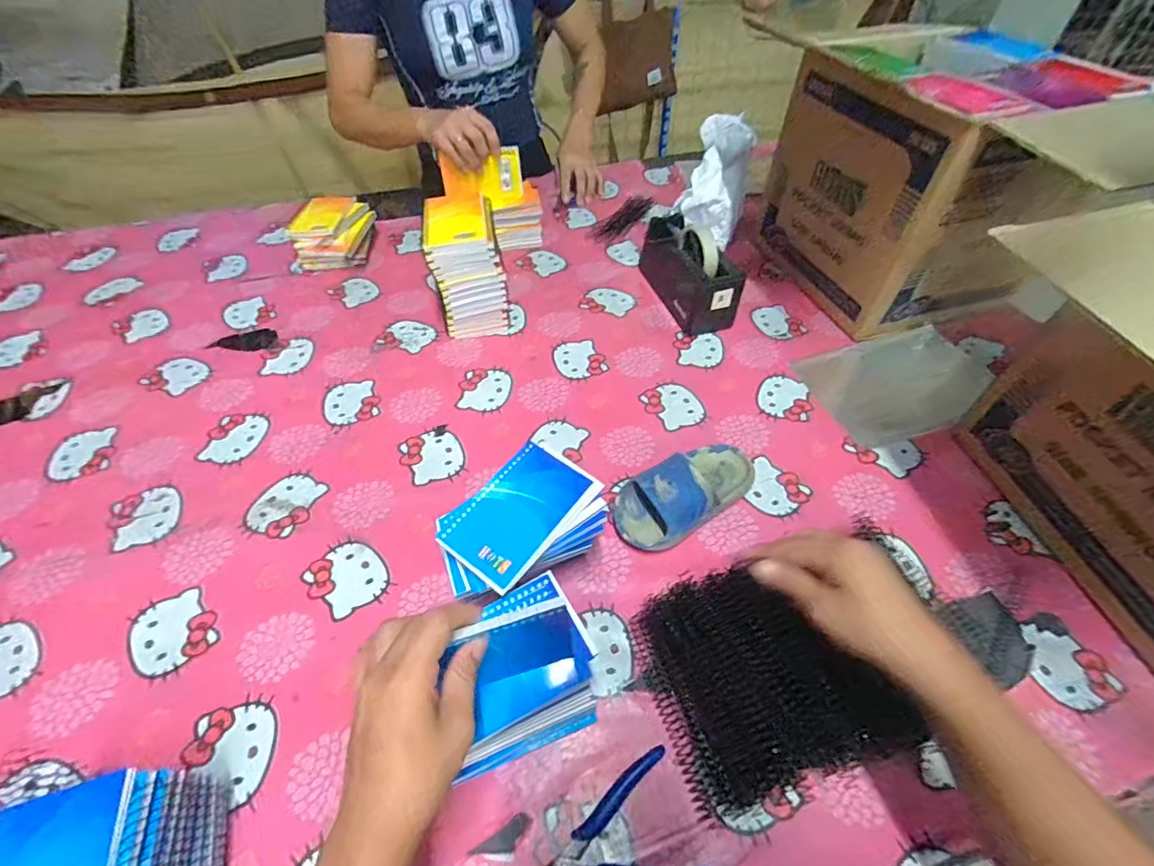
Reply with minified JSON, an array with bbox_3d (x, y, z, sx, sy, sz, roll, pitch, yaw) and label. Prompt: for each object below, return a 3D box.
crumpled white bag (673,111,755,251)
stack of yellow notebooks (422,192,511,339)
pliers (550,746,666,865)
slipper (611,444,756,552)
[{"bbox_3d":[0.241,-0.444,0.847,0.099,0.111,0.237,14,72,13],"label":"crumpled white bag"},{"bbox_3d":[-0.161,-0.243,0.732,0.097,0.159,0.127,-11,51,-7],"label":"stack of yellow notebooks"},{"bbox_3d":[0.031,0.304,0.377,0.113,0.011,0.085,-14,52,-10],"label":"pliers"},{"bbox_3d":[0.123,0.062,0.546,0.173,0.057,0.084,-26,55,-18],"label":"slipper"}]

